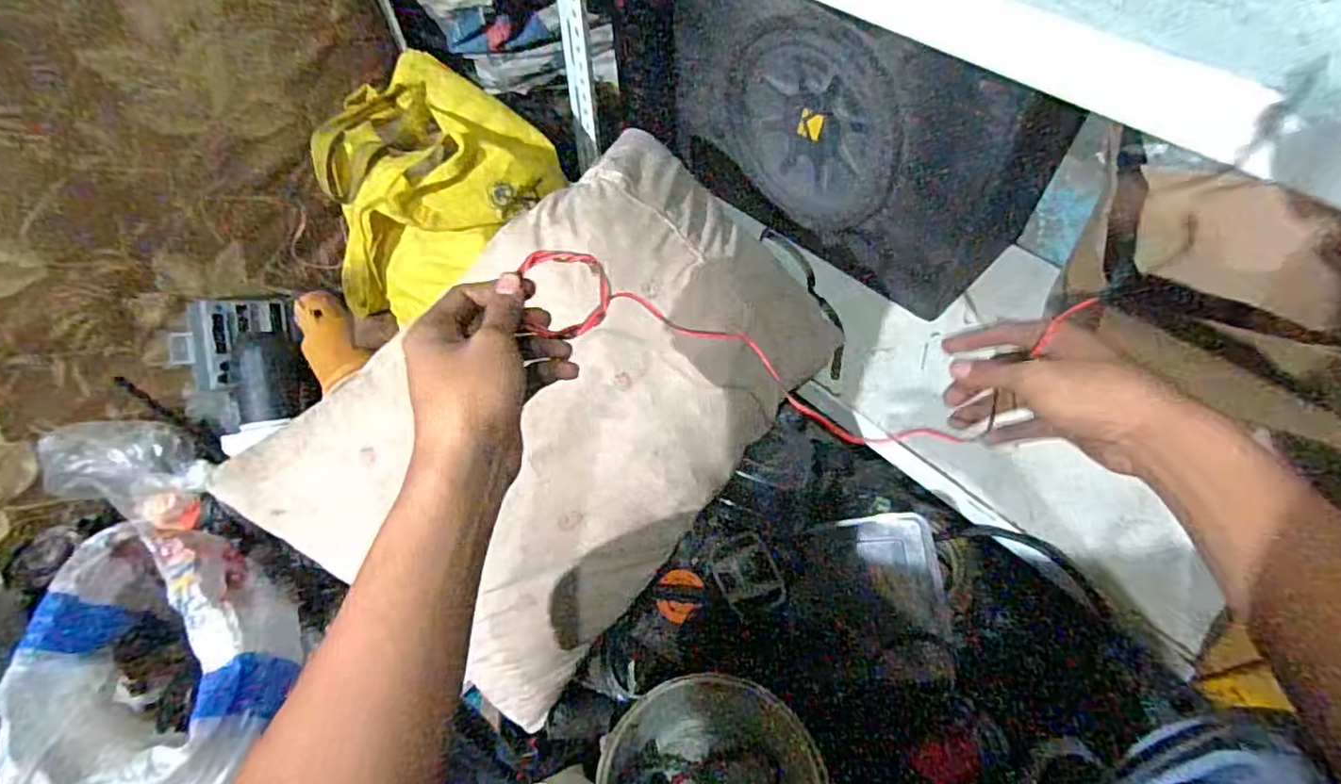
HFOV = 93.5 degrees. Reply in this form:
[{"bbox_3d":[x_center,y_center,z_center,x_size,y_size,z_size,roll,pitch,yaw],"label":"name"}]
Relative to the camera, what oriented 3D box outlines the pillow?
[{"bbox_3d":[-0.085,0.018,0.640,0.359,0.113,0.543,44,84,-2],"label":"pillow"}]

